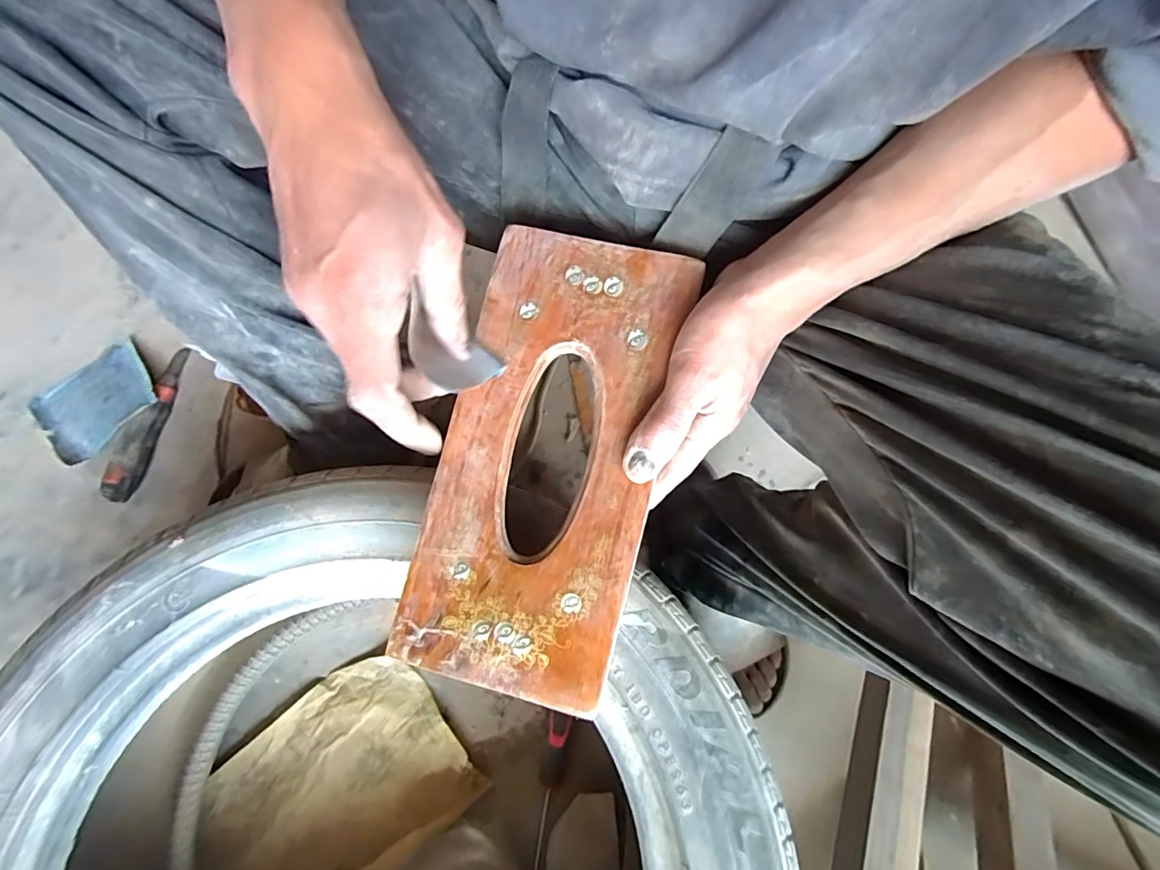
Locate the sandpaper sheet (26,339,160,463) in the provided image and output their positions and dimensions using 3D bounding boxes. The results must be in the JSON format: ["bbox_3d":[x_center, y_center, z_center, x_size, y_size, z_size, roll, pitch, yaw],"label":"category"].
[{"bbox_3d":[-0.591,-0.044,0.631,0.134,0.013,0.114,-43,78,-12],"label":"sandpaper sheet"}]

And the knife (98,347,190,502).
[{"bbox_3d":[-0.516,-0.018,0.617,0.040,0.018,0.193,11,73,3],"label":"knife"}]

